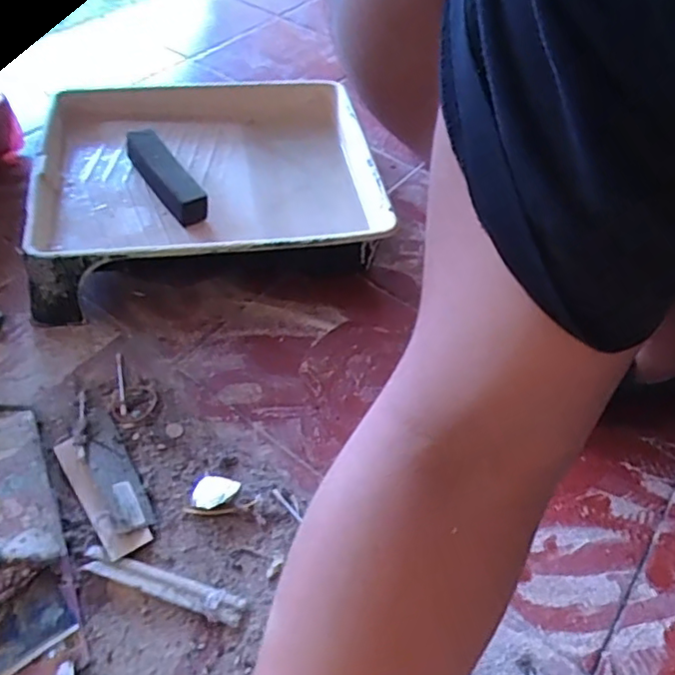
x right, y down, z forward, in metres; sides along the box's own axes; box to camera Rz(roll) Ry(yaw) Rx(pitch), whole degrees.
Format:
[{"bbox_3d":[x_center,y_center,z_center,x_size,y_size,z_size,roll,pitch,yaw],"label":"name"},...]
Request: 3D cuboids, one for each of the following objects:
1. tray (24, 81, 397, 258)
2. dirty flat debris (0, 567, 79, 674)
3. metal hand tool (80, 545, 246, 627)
[{"bbox_3d":[-0.127,-0.167,0.647,0.342,0.080,0.280,-5,52,-9],"label":"tray"},{"bbox_3d":[-0.209,0.191,0.392,0.067,0.009,0.043,-30,67,-22],"label":"dirty flat debris"},{"bbox_3d":[-0.122,0.172,0.422,0.116,0.008,0.019,16,52,8],"label":"metal hand tool"}]

